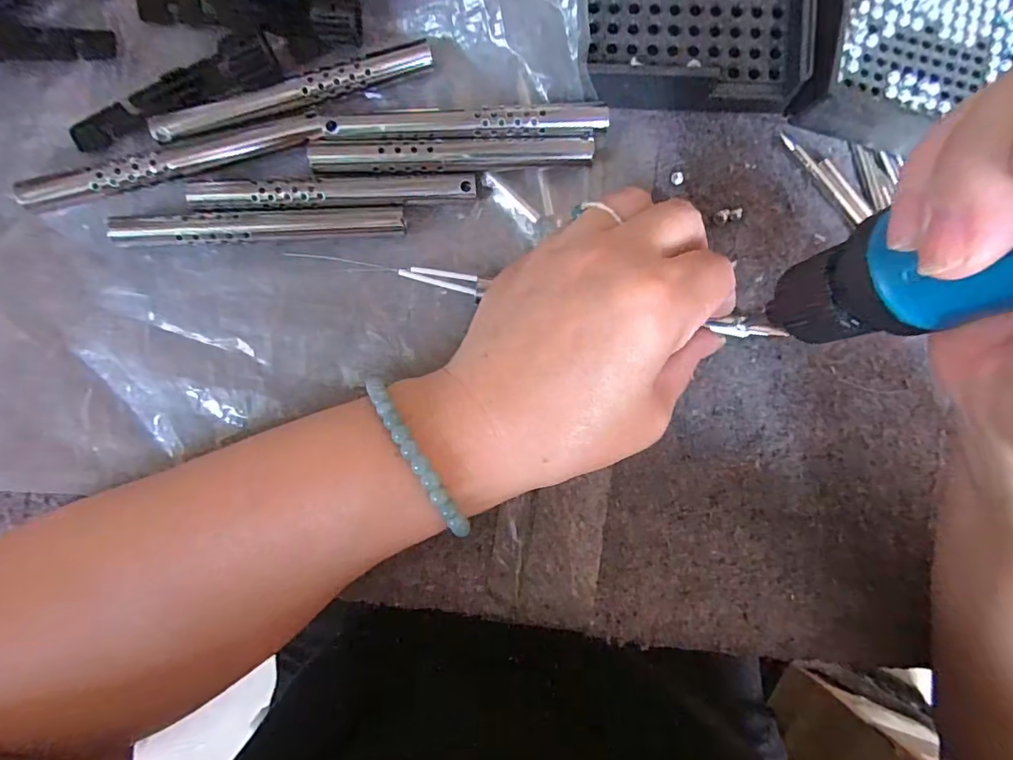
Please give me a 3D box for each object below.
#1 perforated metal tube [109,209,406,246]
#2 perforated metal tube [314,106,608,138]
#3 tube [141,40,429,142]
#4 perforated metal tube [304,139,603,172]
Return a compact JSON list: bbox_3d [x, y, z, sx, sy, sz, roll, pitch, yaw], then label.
[{"bbox_3d":[-0.094,-0.059,0.194,0.104,0.010,0.010,-5,91,-3],"label":"perforated metal tube"},{"bbox_3d":[-0.016,-0.098,0.192,0.107,0.009,0.011,-1,91,-3],"label":"perforated metal tube"},{"bbox_3d":[-0.080,-0.110,0.191,0.105,0.010,0.010,-20,92,-2],"label":"tube"},{"bbox_3d":[-0.021,-0.087,0.194,0.106,0.010,0.012,-3,91,-3],"label":"perforated metal tube"}]

